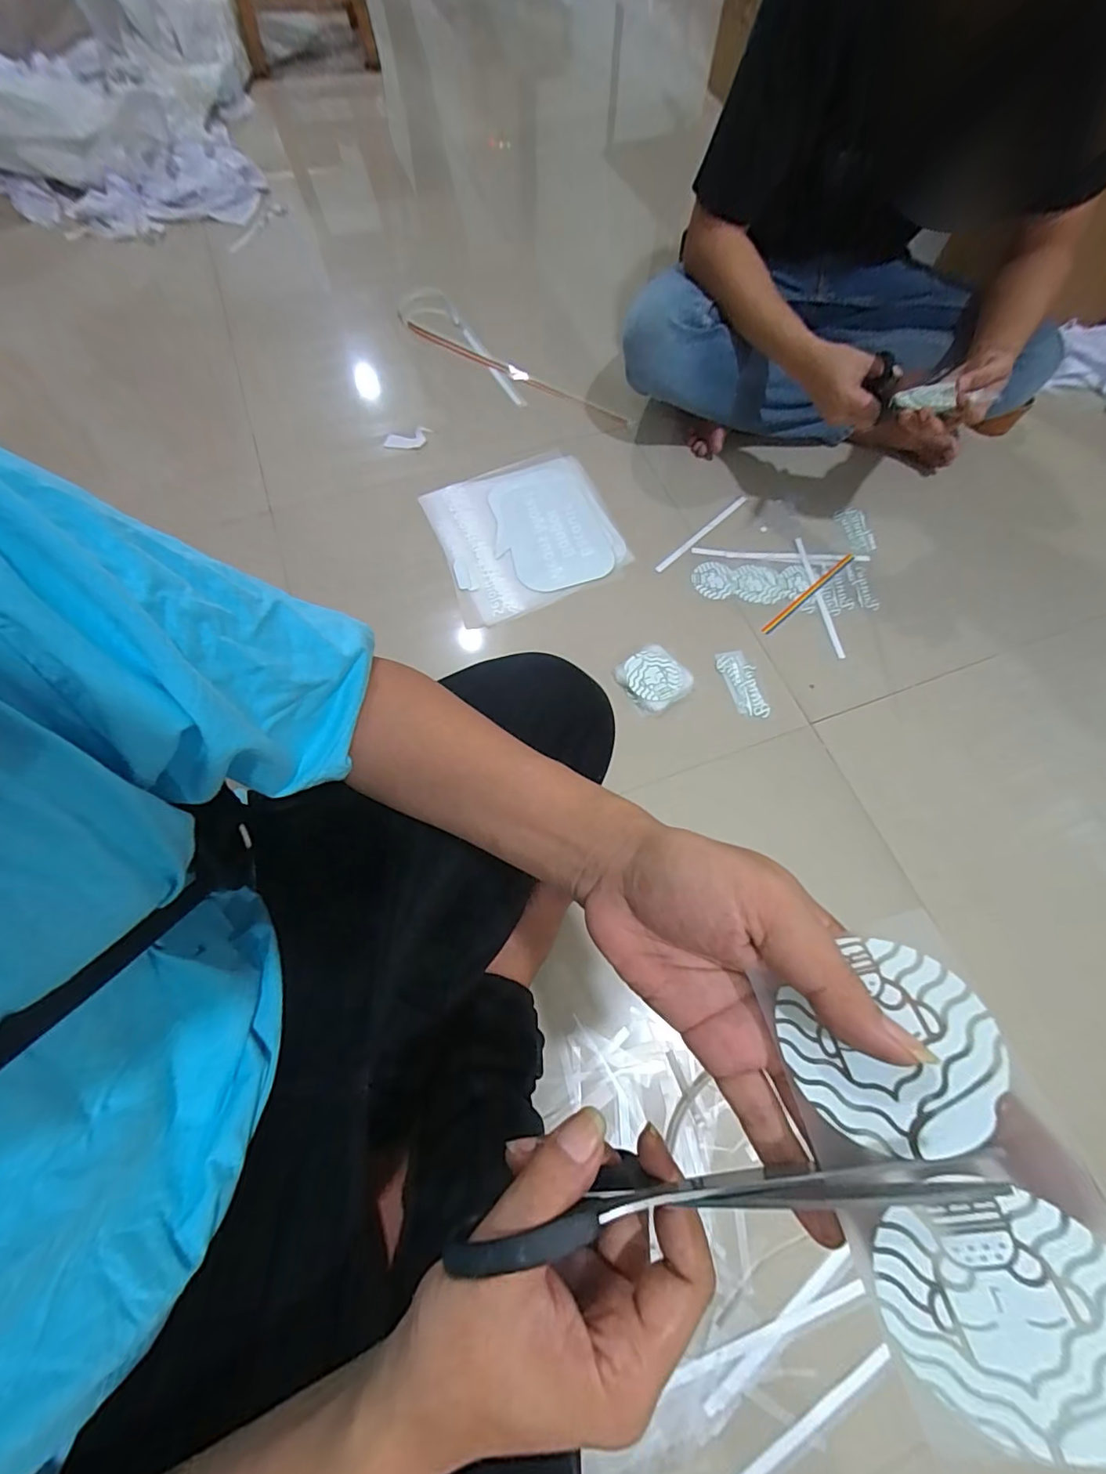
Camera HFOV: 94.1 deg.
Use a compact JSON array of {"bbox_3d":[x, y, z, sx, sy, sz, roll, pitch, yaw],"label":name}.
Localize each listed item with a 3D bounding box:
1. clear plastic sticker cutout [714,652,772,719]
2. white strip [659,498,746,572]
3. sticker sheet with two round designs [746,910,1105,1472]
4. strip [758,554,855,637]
[{"bbox_3d":[0.260,-0.072,0.709,0.049,0.004,0.101,-11,70,-7],"label":"clear plastic sticker cutout"},{"bbox_3d":[0.237,-0.323,0.815,0.015,0.005,0.218,42,73,16],"label":"white strip"},{"bbox_3d":[0.125,0.138,0.169,0.071,0.010,0.138,-28,62,21],"label":"sticker sheet with two round designs"},{"bbox_3d":[0.386,-0.215,0.773,0.212,0.004,0.015,-38,72,-15],"label":"strip"}]

